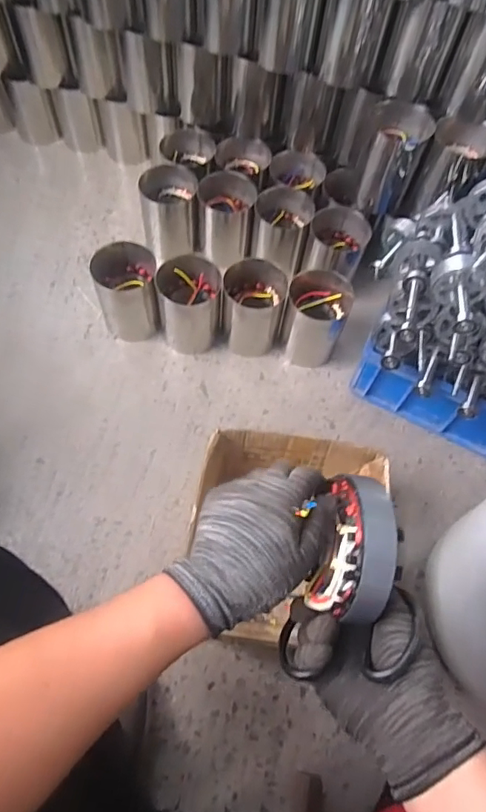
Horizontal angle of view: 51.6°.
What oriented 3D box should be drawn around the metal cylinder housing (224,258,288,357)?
[{"bbox_3d":[0.019,-0.193,1.004,0.119,0.145,0.127,2,63,-3],"label":"metal cylinder housing"}]

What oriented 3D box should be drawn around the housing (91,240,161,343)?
[{"bbox_3d":[-0.225,-0.223,0.997,0.120,0.152,0.119,-12,65,-10],"label":"housing"}]

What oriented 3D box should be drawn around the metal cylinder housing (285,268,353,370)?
[{"bbox_3d":[0.143,-0.176,0.989,0.114,0.178,0.122,2,63,-3],"label":"metal cylinder housing"}]

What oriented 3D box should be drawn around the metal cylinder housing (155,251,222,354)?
[{"bbox_3d":[-0.104,-0.202,0.984,0.119,0.172,0.121,5,63,-2],"label":"metal cylinder housing"}]

